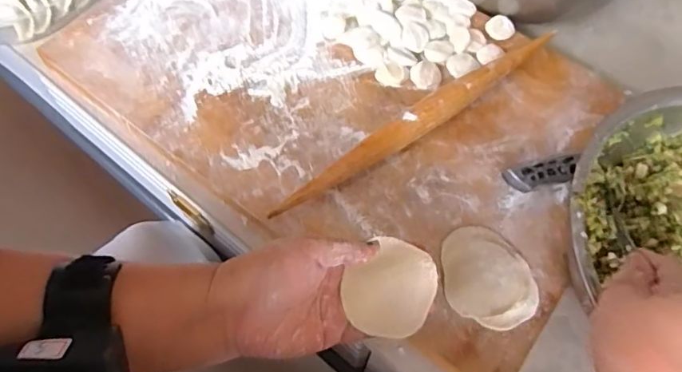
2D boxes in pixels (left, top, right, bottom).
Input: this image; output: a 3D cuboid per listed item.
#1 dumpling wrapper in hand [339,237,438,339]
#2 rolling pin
[{"bbox_3d":[0.034,0.069,0.364,0.055,0.014,0.063,26,63,11],"label":"dumpling wrapper in hand"},{"bbox_3d":[0.084,-0.067,0.527,0.338,0.032,0.026,-33,67,-19],"label":"rolling pin"}]

